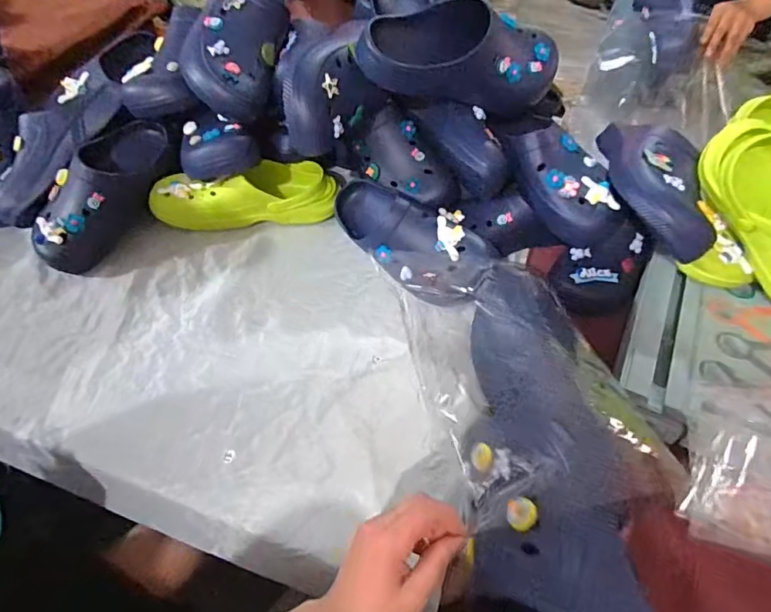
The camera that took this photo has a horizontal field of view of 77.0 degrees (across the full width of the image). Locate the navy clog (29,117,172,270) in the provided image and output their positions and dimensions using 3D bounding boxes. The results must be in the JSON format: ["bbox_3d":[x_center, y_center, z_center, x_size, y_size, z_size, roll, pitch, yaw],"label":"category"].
[{"bbox_3d":[-0.408,-0.170,0.708,0.086,0.091,0.242,22,75,12],"label":"navy clog"}]

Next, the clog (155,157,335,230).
[{"bbox_3d":[-0.220,-0.182,0.767,0.276,0.083,0.106,-7,50,-8],"label":"clog"}]

